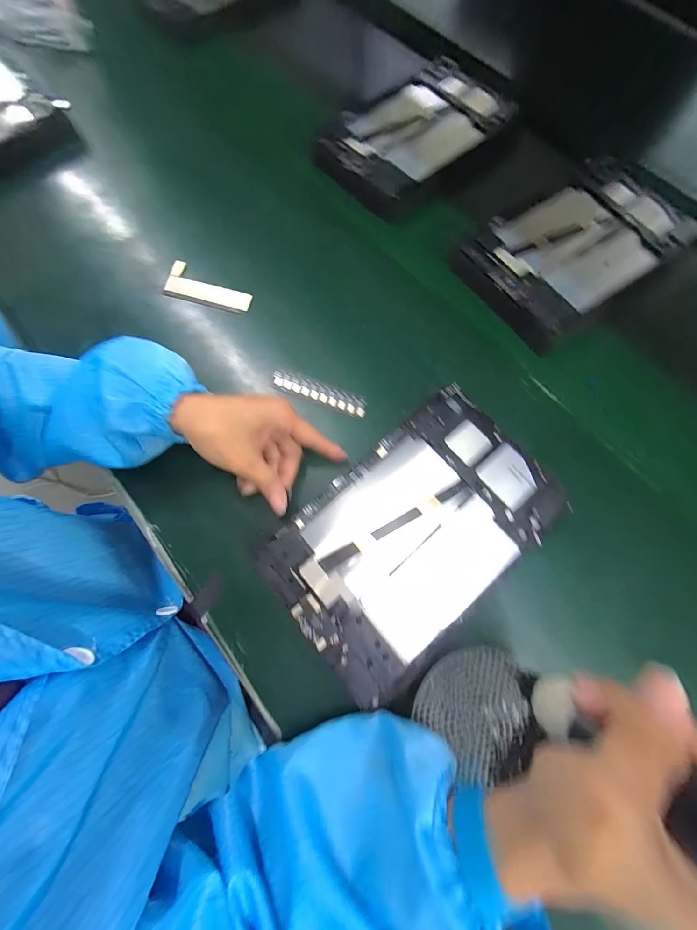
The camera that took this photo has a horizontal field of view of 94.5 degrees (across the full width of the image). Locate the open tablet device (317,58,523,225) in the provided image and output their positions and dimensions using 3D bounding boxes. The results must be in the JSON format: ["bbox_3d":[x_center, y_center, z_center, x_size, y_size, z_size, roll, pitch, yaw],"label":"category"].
[{"bbox_3d":[0.091,-0.435,0.420,0.254,0.024,0.147,-41,77,-10],"label":"open tablet device"}]

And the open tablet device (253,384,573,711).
[{"bbox_3d":[0.055,0.056,0.271,0.230,0.011,0.151,-39,77,-10],"label":"open tablet device"}]

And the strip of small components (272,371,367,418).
[{"bbox_3d":[-0.029,-0.074,0.330,0.097,0.007,0.023,21,75,6],"label":"strip of small components"}]

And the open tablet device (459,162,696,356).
[{"bbox_3d":[0.252,-0.243,0.365,0.235,0.027,0.145,-35,75,-10],"label":"open tablet device"}]

